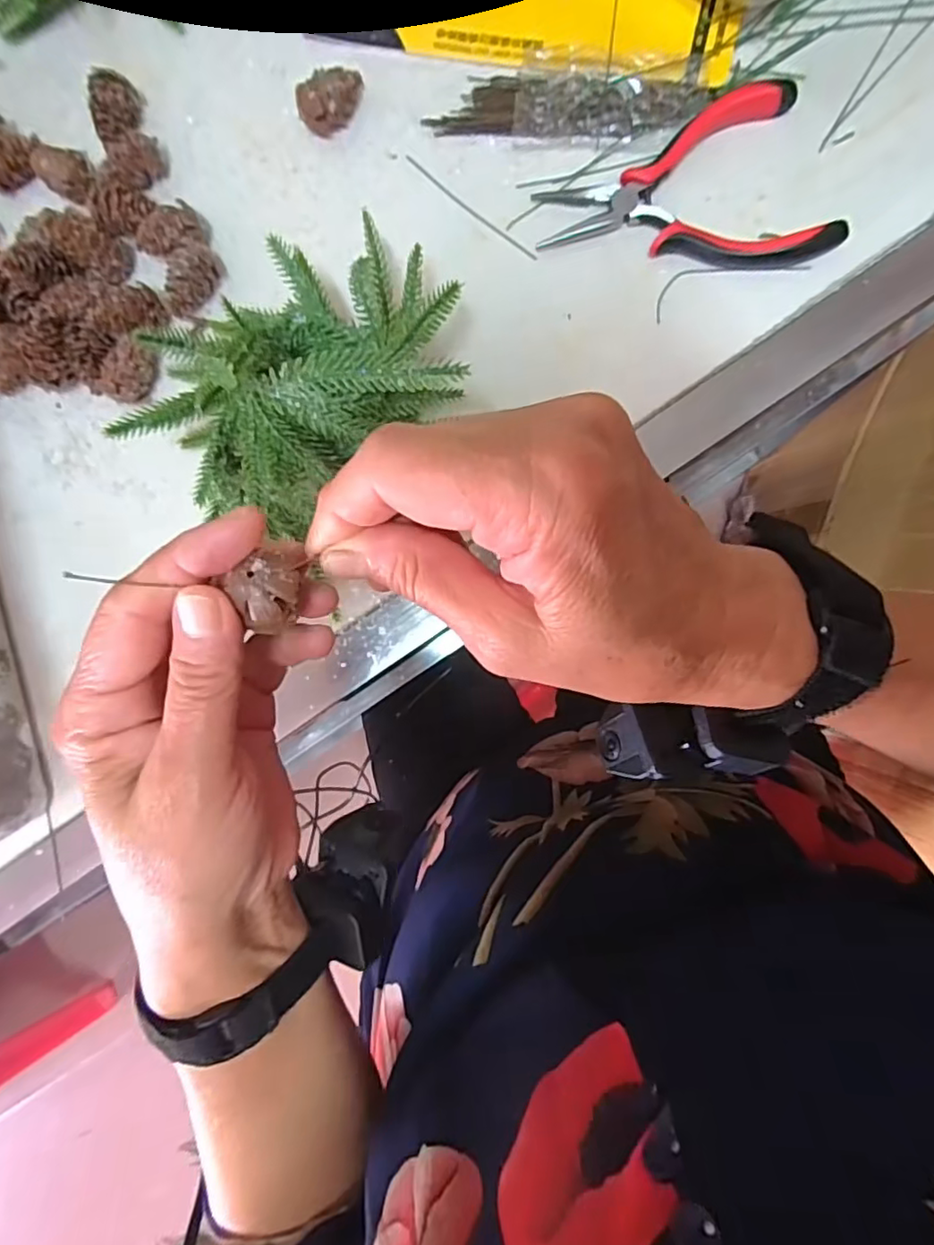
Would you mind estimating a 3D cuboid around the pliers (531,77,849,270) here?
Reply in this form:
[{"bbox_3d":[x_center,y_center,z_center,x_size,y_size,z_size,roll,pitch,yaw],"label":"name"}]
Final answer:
[{"bbox_3d":[0.104,-0.200,0.286,0.127,0.011,0.082,-18,88,5],"label":"pliers"}]

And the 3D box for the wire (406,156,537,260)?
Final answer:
[{"bbox_3d":[0.001,-0.212,0.300,0.086,0.004,0.004,41,94,4],"label":"wire"}]

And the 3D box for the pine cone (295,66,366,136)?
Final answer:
[{"bbox_3d":[-0.069,-0.268,0.302,0.035,0.019,0.019,-22,88,5],"label":"pine cone"}]

